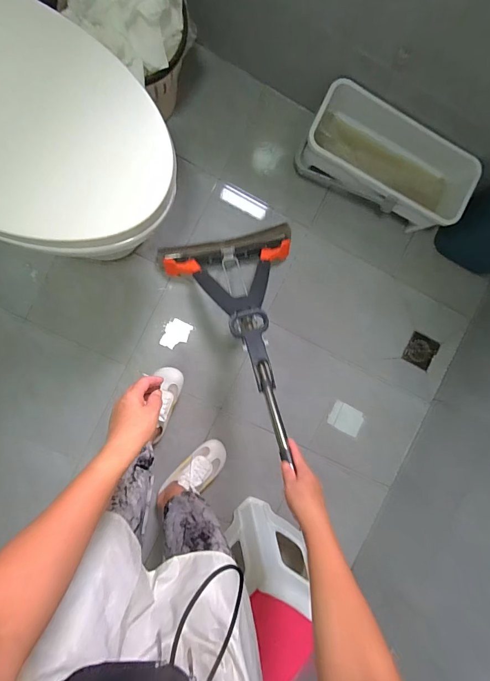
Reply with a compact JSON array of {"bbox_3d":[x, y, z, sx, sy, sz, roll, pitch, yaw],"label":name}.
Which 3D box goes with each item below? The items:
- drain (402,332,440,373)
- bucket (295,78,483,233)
[{"bbox_3d":[0.571,0.035,1.155,0.097,0.005,0.099,25,97,-2],"label":"drain"},{"bbox_3d":[0.385,-0.480,0.988,0.476,0.163,0.226,27,91,-7],"label":"bucket"}]

